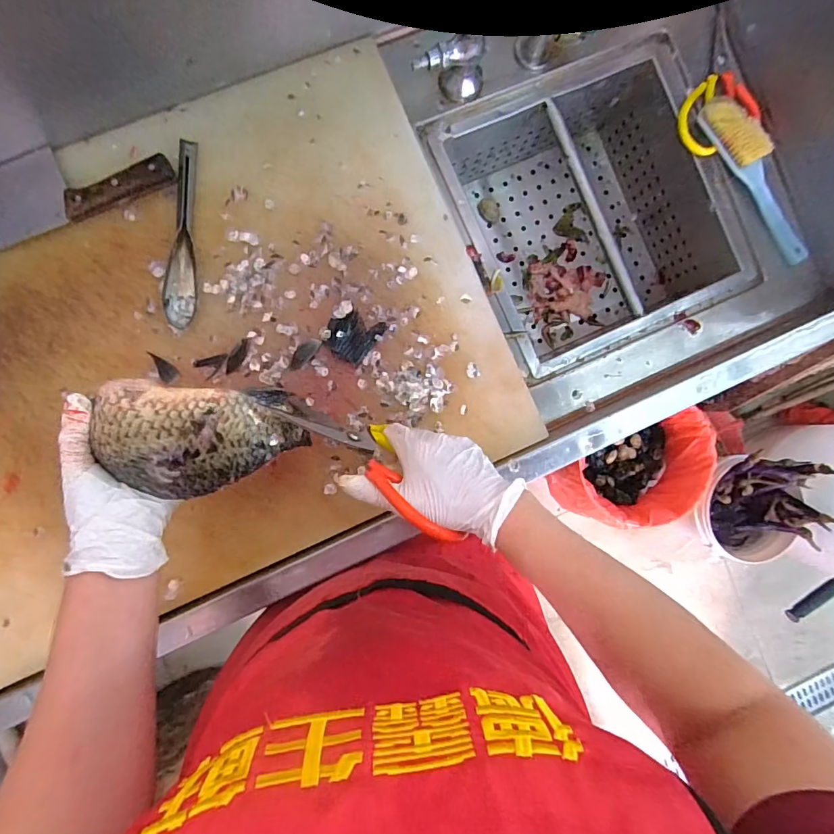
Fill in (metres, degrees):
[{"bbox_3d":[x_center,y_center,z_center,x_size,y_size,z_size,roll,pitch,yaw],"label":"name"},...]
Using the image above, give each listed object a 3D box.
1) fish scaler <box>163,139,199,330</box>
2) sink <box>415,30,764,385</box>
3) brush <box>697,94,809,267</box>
[{"bbox_3d":[-0.260,-0.201,0.501,0.031,0.012,0.201,0,89,-6],"label":"fish scaler"},{"bbox_3d":[0.217,-0.264,0.647,0.335,0.180,0.351,-23,92,-5],"label":"sink"},{"bbox_3d":[0.420,-0.289,0.560,0.050,0.047,0.227,-30,92,-6],"label":"brush"}]

